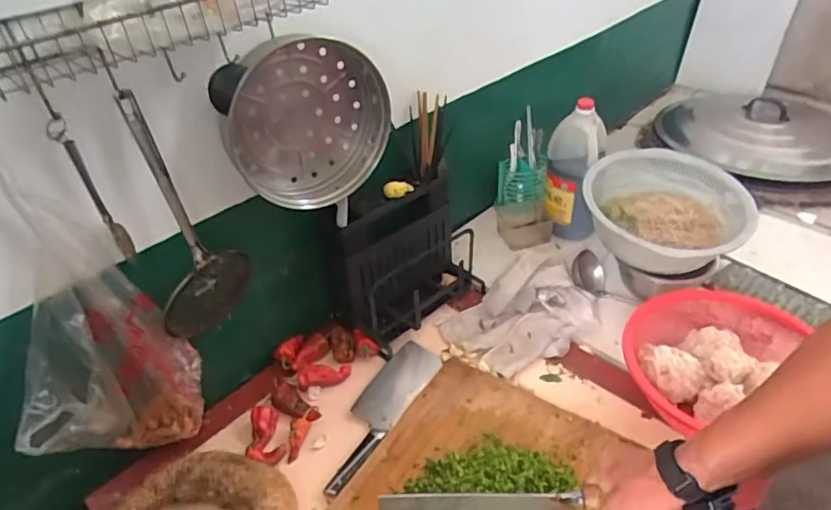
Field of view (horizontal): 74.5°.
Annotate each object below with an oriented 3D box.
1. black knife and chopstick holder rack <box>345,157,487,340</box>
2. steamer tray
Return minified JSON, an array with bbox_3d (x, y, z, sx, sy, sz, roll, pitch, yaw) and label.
[{"bbox_3d":[-0.002,0.012,1.006,0.234,0.260,0.126,-32,45,-30],"label":"black knife and chopstick holder rack"},{"bbox_3d":[-0.142,-0.191,0.799,0.254,0.221,0.072,-24,42,-22],"label":"steamer tray"}]

